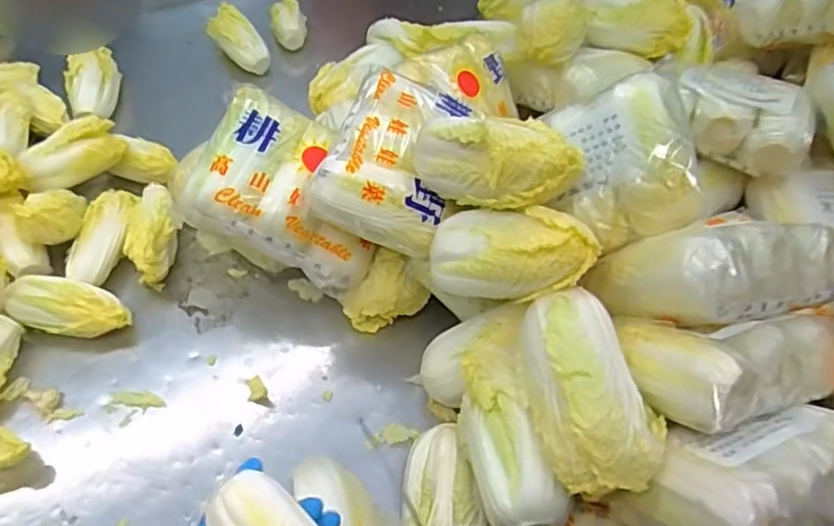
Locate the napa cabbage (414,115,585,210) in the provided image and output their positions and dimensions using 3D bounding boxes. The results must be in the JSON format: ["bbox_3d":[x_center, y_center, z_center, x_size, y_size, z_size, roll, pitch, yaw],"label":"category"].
[{"bbox_3d":[0.062,-0.086,0.511,0.140,0.069,0.070,11,51,27],"label":"napa cabbage"}]

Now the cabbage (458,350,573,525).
[{"bbox_3d":[0.063,0.130,0.471,0.050,0.052,0.145,-11,54,-11],"label":"cabbage"}]

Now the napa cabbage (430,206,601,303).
[{"bbox_3d":[0.075,-0.004,0.508,0.136,0.074,0.060,-1,27,31],"label":"napa cabbage"}]

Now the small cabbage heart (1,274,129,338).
[{"bbox_3d":[-0.341,0.048,0.617,0.115,0.046,0.050,16,54,9],"label":"small cabbage heart"}]

